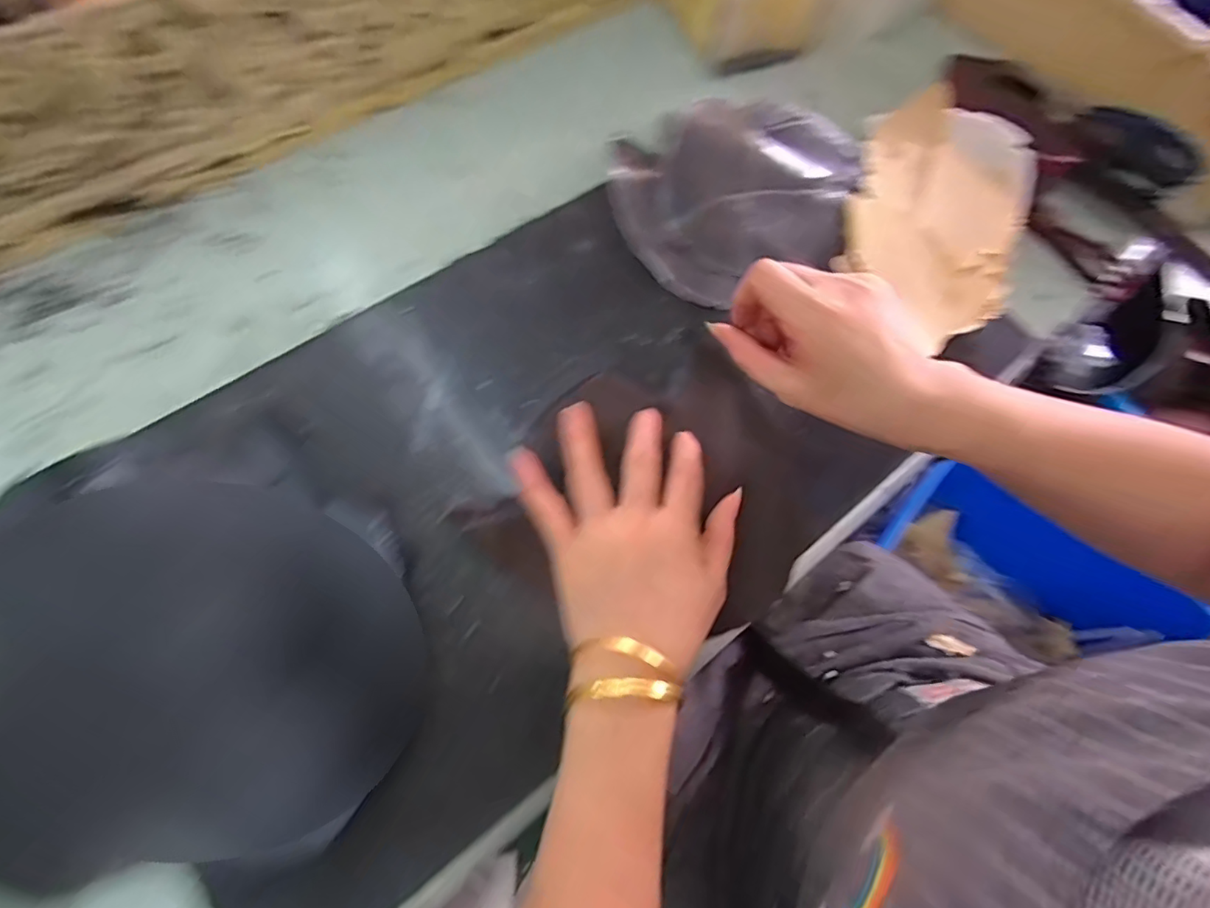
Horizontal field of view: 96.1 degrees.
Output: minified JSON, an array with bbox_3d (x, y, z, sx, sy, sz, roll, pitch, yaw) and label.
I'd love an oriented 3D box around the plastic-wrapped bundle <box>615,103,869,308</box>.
[{"bbox_3d":[0.106,-0.205,0.417,0.203,0.018,0.165,-38,77,-16],"label":"plastic-wrapped bundle"}]

